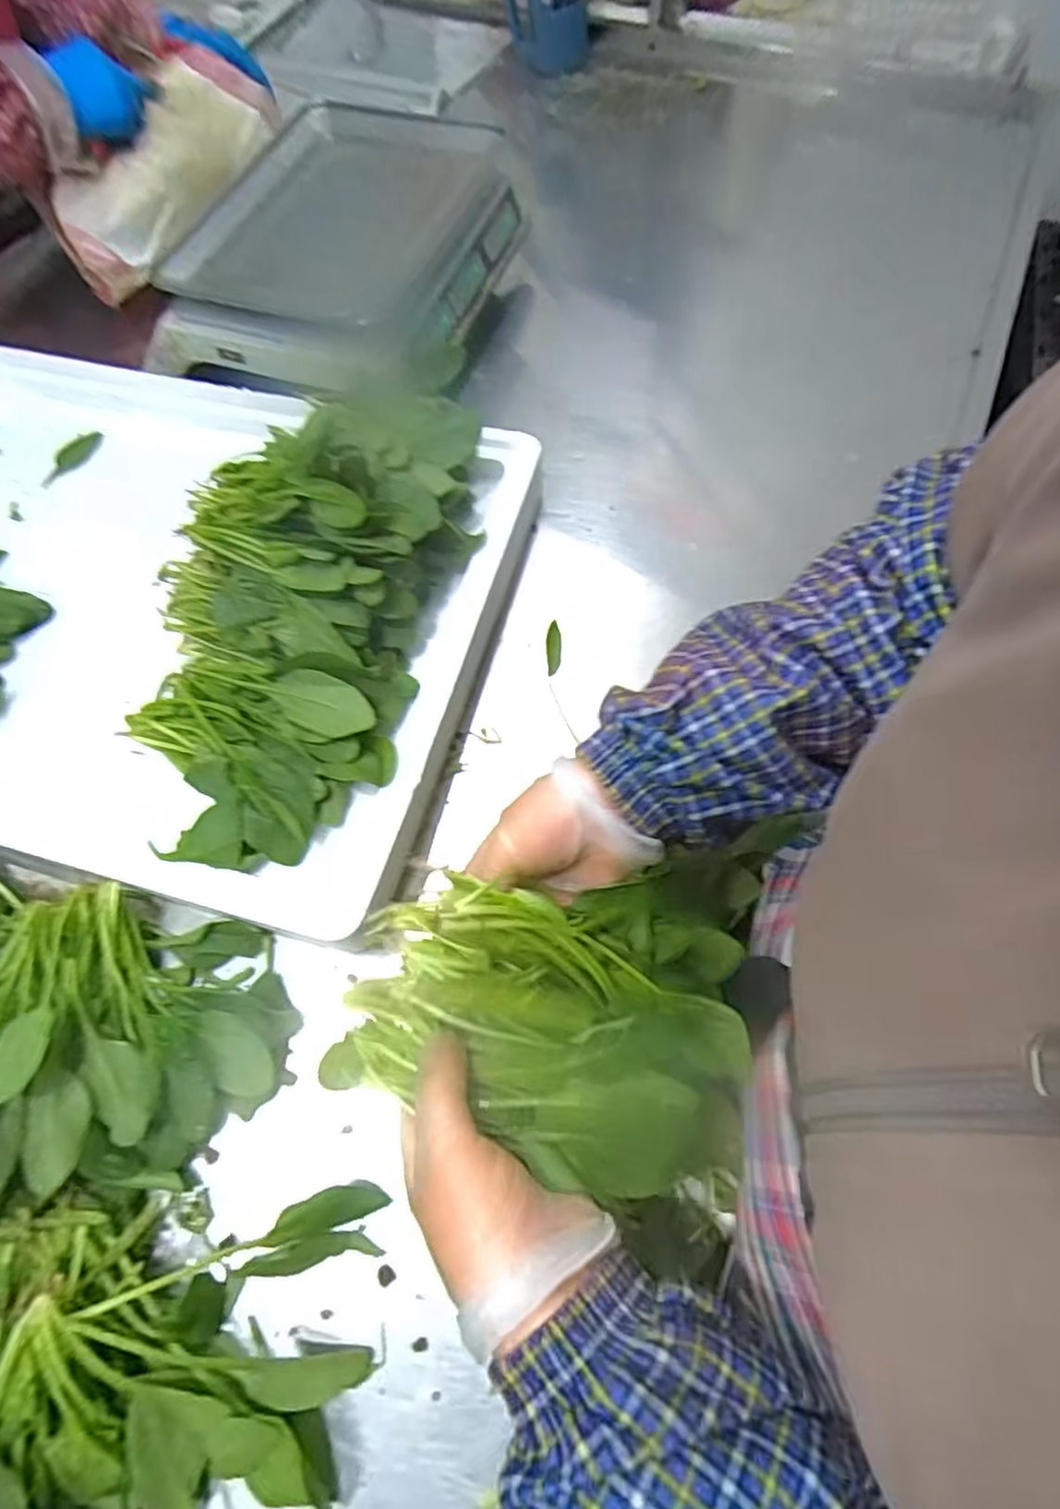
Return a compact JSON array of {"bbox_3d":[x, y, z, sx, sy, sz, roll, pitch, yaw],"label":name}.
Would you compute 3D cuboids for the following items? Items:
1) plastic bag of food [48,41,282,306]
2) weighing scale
[{"bbox_3d":[-0.386,-0.627,0.732,0.095,0.074,0.309,20,68,12],"label":"plastic bag of food"},{"bbox_3d":[-0.176,-0.481,0.657,0.249,0.091,0.320,21,68,12],"label":"weighing scale"}]

